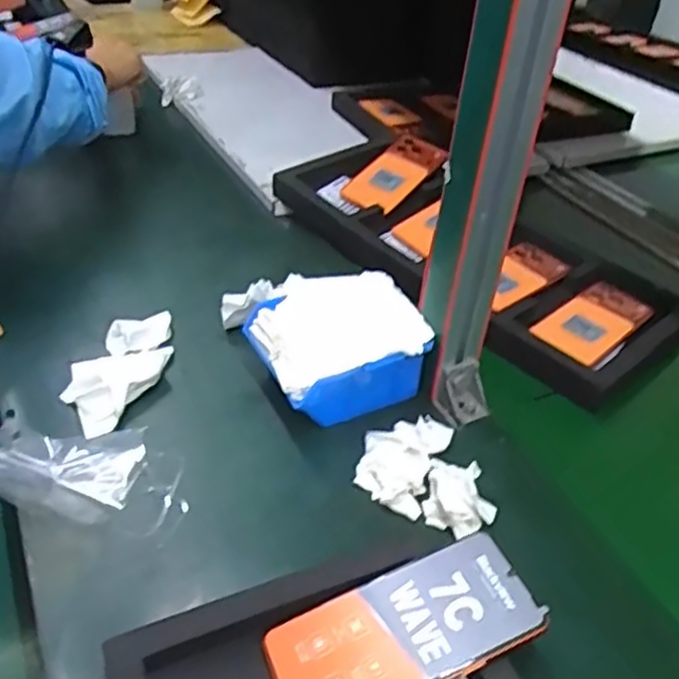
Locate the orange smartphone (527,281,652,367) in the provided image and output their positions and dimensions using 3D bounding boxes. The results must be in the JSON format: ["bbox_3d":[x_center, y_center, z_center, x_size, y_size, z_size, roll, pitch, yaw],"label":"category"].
[{"bbox_3d":[0.280,-0.020,0.744,0.135,0.017,0.074,-28,49,-33],"label":"orange smartphone"}]

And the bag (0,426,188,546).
[{"bbox_3d":[-0.202,0.105,0.546,0.174,0.022,0.091,11,38,7],"label":"bag"}]

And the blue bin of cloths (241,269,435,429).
[{"bbox_3d":[-0.003,0.001,0.637,0.144,0.073,0.136,-14,42,-23],"label":"blue bin of cloths"}]

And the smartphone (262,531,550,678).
[{"bbox_3d":[0.039,0.180,0.422,0.161,0.006,0.076,-22,44,-13],"label":"smartphone"}]

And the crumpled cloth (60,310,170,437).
[{"bbox_3d":[-0.200,0.022,0.642,0.069,0.029,0.156,12,38,8],"label":"crumpled cloth"}]

